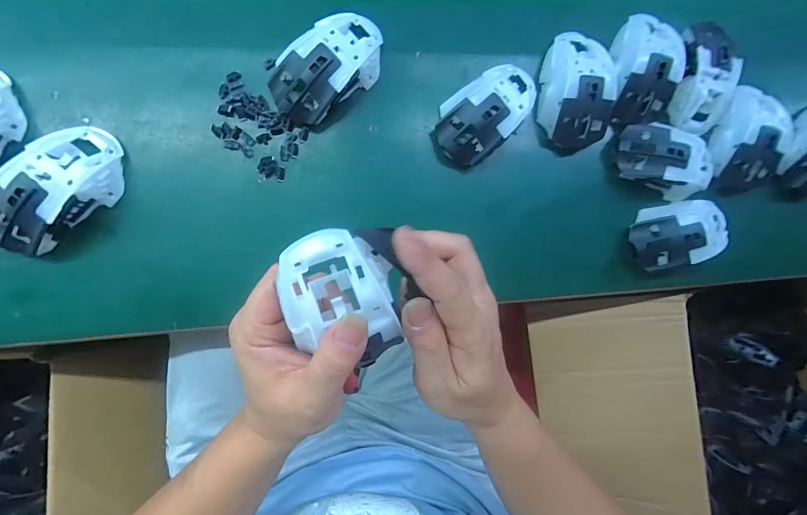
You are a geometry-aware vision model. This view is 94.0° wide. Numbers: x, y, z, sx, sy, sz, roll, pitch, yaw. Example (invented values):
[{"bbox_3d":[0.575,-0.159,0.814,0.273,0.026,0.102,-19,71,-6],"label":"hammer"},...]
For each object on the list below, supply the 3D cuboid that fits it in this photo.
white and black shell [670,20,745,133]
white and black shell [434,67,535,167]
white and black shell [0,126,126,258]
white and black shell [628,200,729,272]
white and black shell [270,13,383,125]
[{"bbox_3d":[0.327,-0.197,0.409,0.067,0.035,0.117,6,89,-10],"label":"white and black shell"},{"bbox_3d":[0.084,-0.144,0.366,0.120,0.036,0.067,-44,97,-7],"label":"white and black shell"},{"bbox_3d":[-0.282,-0.056,0.304,0.059,0.036,0.113,41,83,-7],"label":"white and black shell"},{"bbox_3d":[0.297,-0.025,0.399,0.118,0.035,0.067,-12,92,-10],"label":"white and black shell"},{"bbox_3d":[-0.066,-0.173,0.339,0.064,0.035,0.115,41,83,-7],"label":"white and black shell"}]

